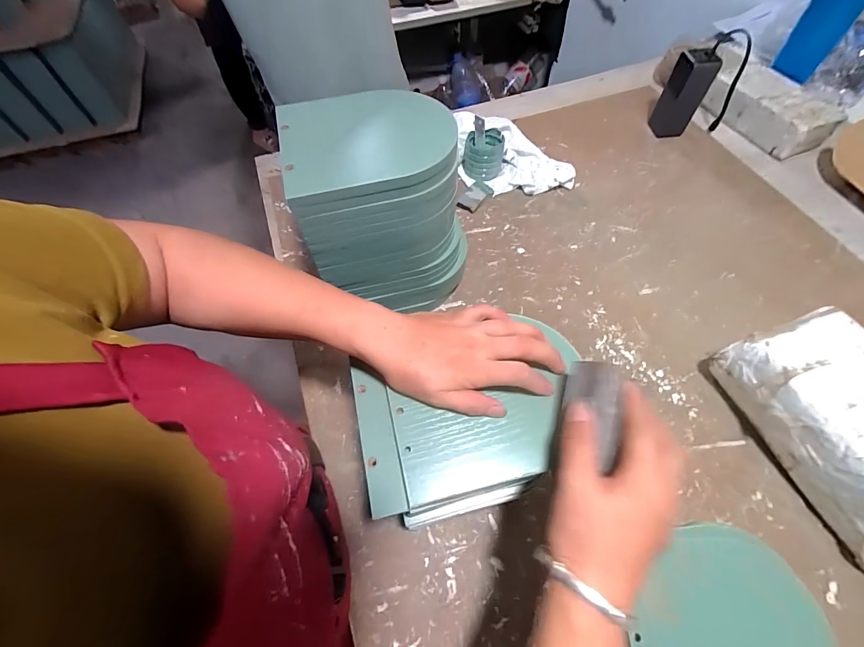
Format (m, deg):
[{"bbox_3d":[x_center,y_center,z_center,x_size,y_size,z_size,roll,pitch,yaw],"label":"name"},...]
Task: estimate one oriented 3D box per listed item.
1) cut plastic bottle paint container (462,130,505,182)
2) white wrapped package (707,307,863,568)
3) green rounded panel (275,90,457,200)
[{"bbox_3d":[0.090,-0.294,0.647,0.067,0.063,0.061,9,60,6],"label":"cut plastic bottle paint container"},{"bbox_3d":[0.423,0.113,0.381,0.108,0.111,0.243,-18,61,-10],"label":"white wrapped package"},{"bbox_3d":[-0.062,-0.183,0.362,0.165,0.012,0.140,-14,61,-5],"label":"green rounded panel"}]

